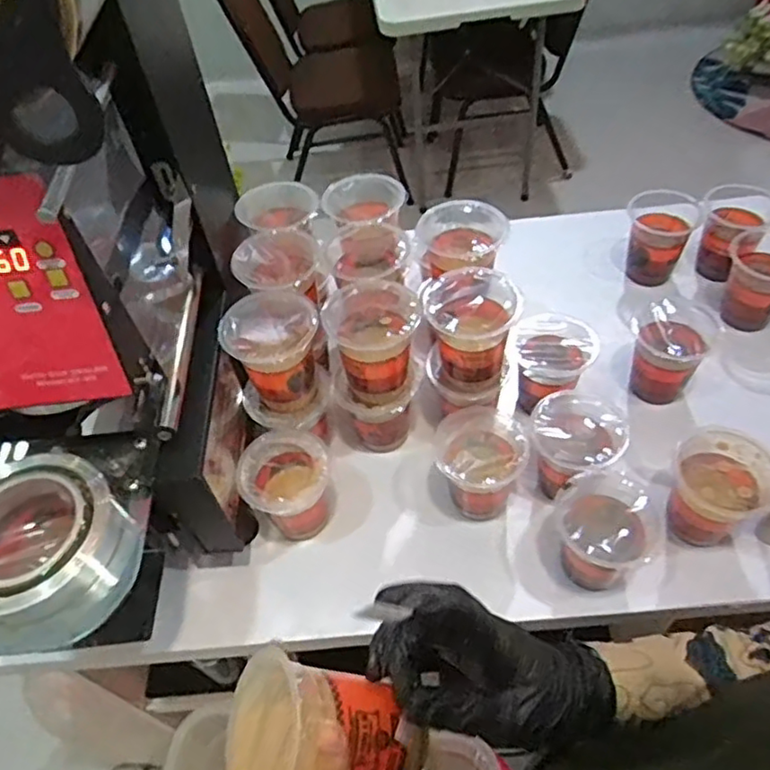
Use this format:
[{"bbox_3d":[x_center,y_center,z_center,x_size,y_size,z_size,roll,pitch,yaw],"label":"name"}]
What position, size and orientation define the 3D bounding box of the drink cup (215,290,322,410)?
[{"bbox_3d":[-0.103,-0.026,0.628,0.086,0.109,0.086,-3,52,4],"label":"drink cup"}]

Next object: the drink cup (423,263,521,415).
[{"bbox_3d":[0.085,-0.045,0.638,0.087,0.120,0.090,8,53,12],"label":"drink cup"}]

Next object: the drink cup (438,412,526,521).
[{"bbox_3d":[0.097,0.088,0.649,0.083,0.101,0.084,-4,51,3],"label":"drink cup"}]

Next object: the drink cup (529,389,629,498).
[{"bbox_3d":[0.188,0.072,0.647,0.084,0.116,0.088,-3,52,4],"label":"drink cup"}]

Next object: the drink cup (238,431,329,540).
[{"bbox_3d":[-0.096,0.106,0.649,0.085,0.095,0.084,-3,52,4],"label":"drink cup"}]

